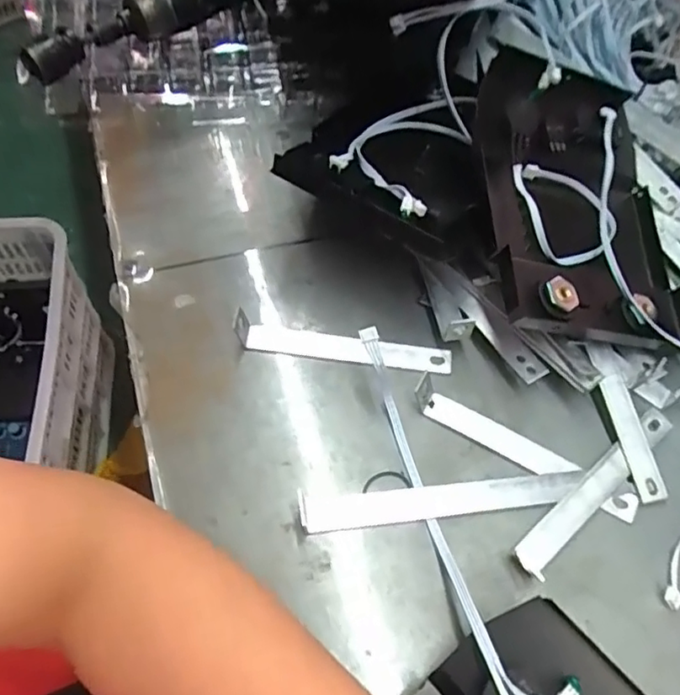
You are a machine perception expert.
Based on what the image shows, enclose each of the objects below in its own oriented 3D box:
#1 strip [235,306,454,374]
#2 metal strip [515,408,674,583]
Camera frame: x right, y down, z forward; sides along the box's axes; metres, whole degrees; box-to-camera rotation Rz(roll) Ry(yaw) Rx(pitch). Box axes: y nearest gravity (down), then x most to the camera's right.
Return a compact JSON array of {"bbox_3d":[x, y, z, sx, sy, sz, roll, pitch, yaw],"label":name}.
[{"bbox_3d":[0.002,-0.002,0.399,0.144,0.024,0.020,9,59,2],"label":"strip"},{"bbox_3d":[0.154,0.082,0.356,0.138,0.012,0.020,-38,68,-22],"label":"metal strip"}]

